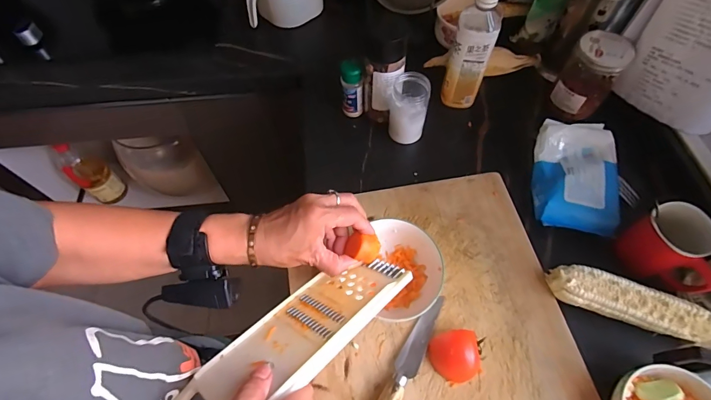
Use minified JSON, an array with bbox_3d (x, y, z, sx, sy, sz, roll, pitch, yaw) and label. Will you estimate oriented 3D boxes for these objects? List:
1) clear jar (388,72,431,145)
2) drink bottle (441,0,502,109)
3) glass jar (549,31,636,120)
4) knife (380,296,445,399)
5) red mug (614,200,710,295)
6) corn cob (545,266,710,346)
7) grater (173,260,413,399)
[{"bbox_3d":[0.085,-0.148,0.607,0.055,0.097,0.059,0,62,0],"label":"clear jar"},{"bbox_3d":[0.188,-0.245,0.603,0.061,0.198,0.061,16,63,9],"label":"drink bottle"},{"bbox_3d":[0.391,-0.205,0.628,0.083,0.118,0.081,0,62,0],"label":"glass jar"},{"bbox_3d":[0.059,0.200,0.437,0.026,0.027,0.200,27,65,14],"label":"knife"},{"bbox_3d":[0.411,0.064,0.480,0.072,0.076,0.106,-32,66,-16],"label":"red mug"},{"bbox_3d":[0.351,0.136,0.479,0.203,0.048,0.052,18,63,10],"label":"corn cob"},{"bbox_3d":[-0.053,0.126,0.340,0.236,0.017,0.087,-33,31,-32],"label":"grater"}]

